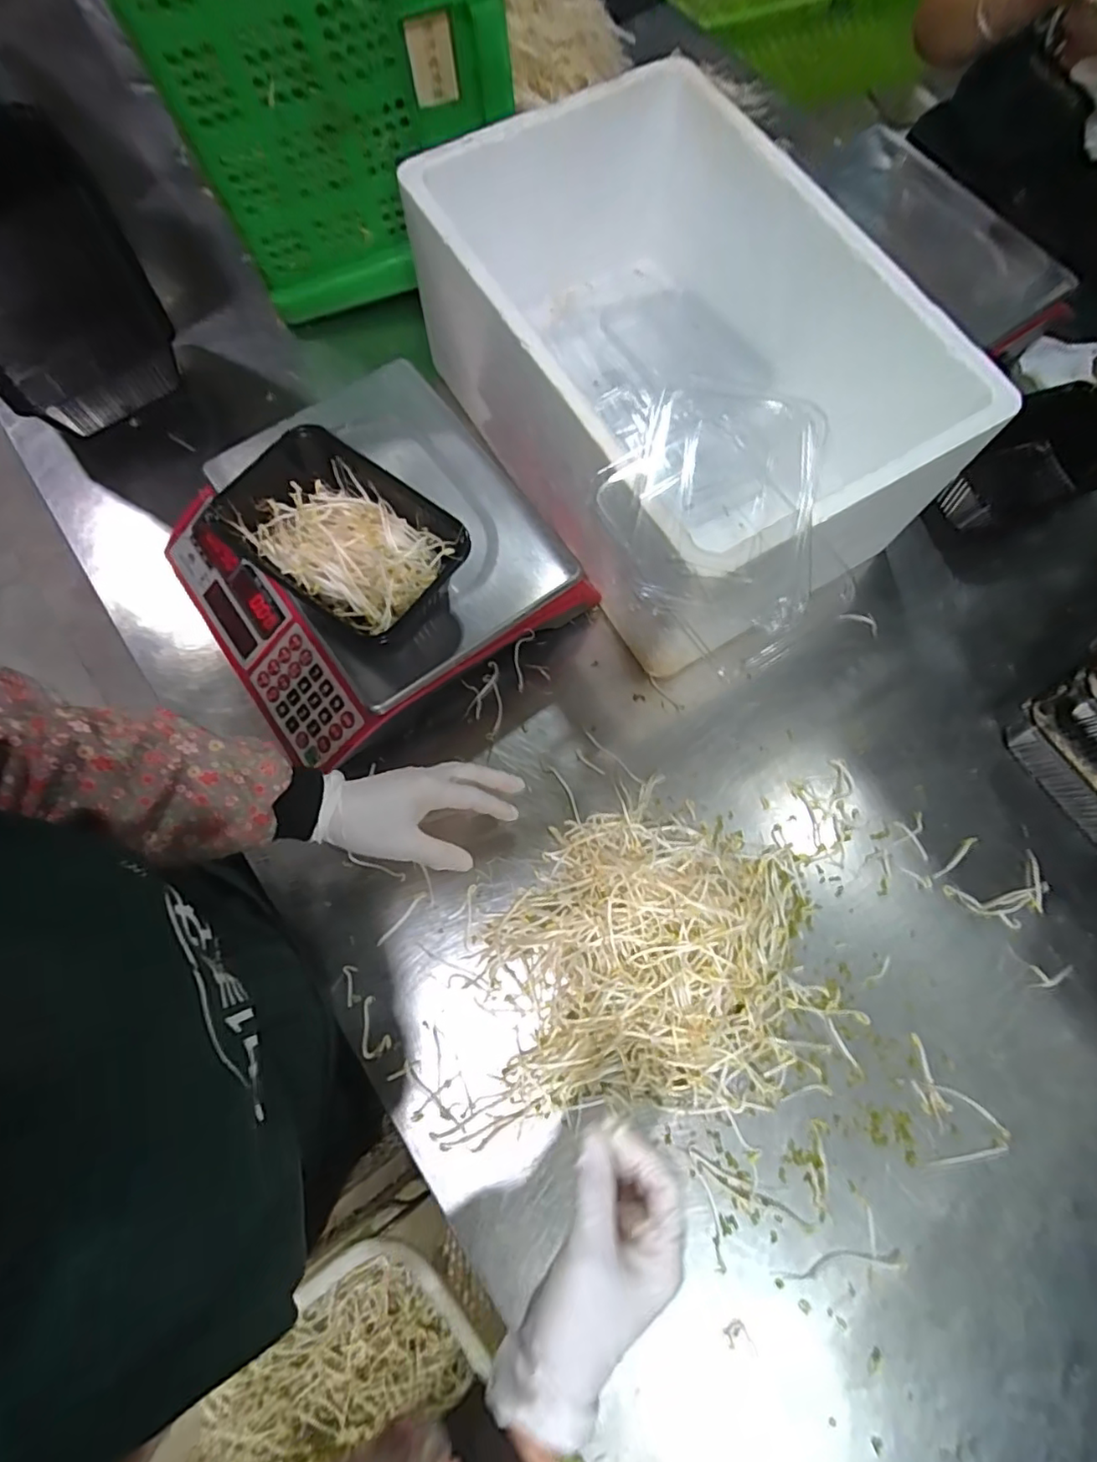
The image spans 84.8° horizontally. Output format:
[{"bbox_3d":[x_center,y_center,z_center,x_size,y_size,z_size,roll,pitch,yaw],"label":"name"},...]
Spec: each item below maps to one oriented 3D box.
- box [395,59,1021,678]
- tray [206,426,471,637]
[{"bbox_3d":[0.119,-0.340,0.584,0.328,0.196,0.503,-28,76,-8],"label":"box"},{"bbox_3d":[-0.161,-0.154,0.475,0.188,0.035,0.121,36,77,9],"label":"tray"}]

